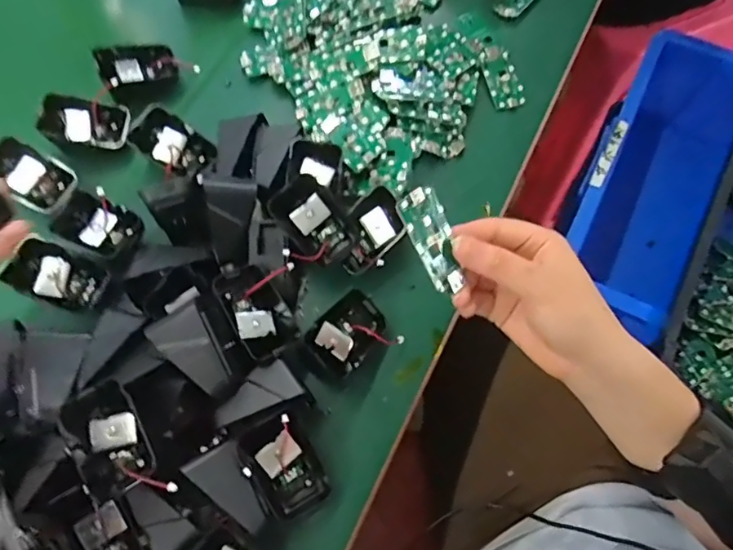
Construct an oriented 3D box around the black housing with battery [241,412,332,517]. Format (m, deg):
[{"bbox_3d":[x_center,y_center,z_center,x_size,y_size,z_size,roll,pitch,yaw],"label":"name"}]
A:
[{"bbox_3d":[-0.055,0.131,0.371,0.043,0.034,0.061,-26,70,-10],"label":"black housing with battery"}]

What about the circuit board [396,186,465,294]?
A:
[{"bbox_3d":[0.041,-0.020,0.322,0.029,0.004,0.063,-31,100,-31],"label":"circuit board"}]

